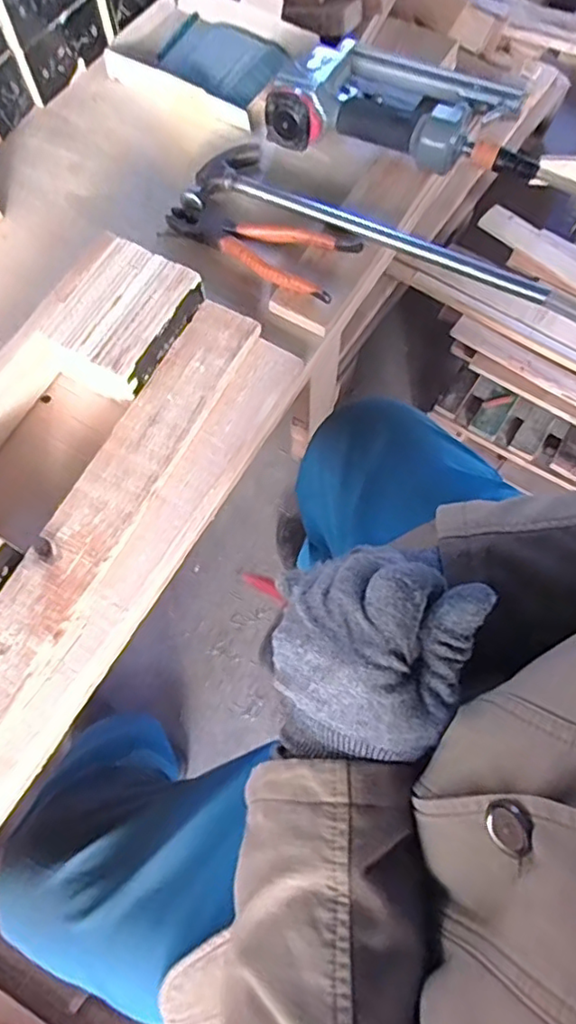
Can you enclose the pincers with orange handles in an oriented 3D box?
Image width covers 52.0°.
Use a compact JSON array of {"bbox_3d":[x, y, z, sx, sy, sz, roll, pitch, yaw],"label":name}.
[{"bbox_3d":[-0.026,-0.265,0.571,0.190,0.026,0.074,34,73,12],"label":"pincers with orange handles"}]

